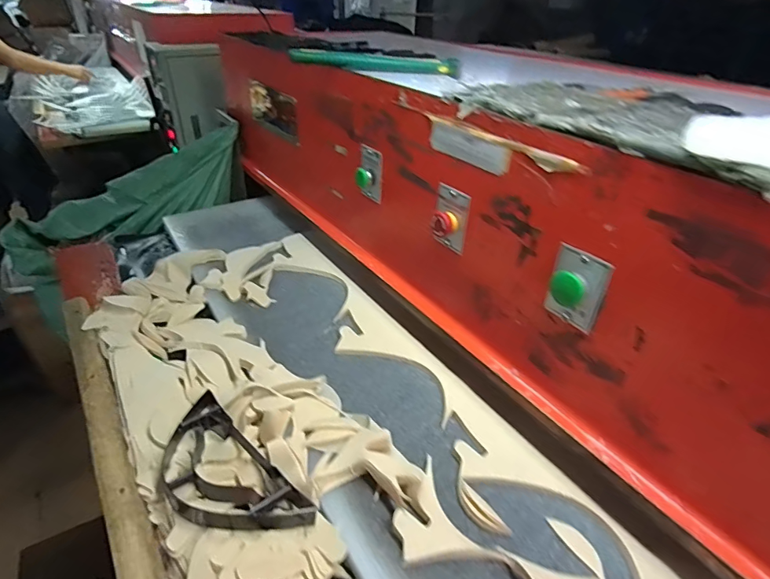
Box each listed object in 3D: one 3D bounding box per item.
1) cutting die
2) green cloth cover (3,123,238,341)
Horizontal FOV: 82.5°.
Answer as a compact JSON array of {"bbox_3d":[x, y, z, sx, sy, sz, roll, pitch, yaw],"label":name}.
[{"bbox_3d":[-0.214,0.238,0.567,0.251,0.028,0.116,27,40,34],"label":"cutting die"},{"bbox_3d":[-0.727,-0.239,1.283,0.714,0.246,0.183,-35,42,-8],"label":"green cloth cover"}]

